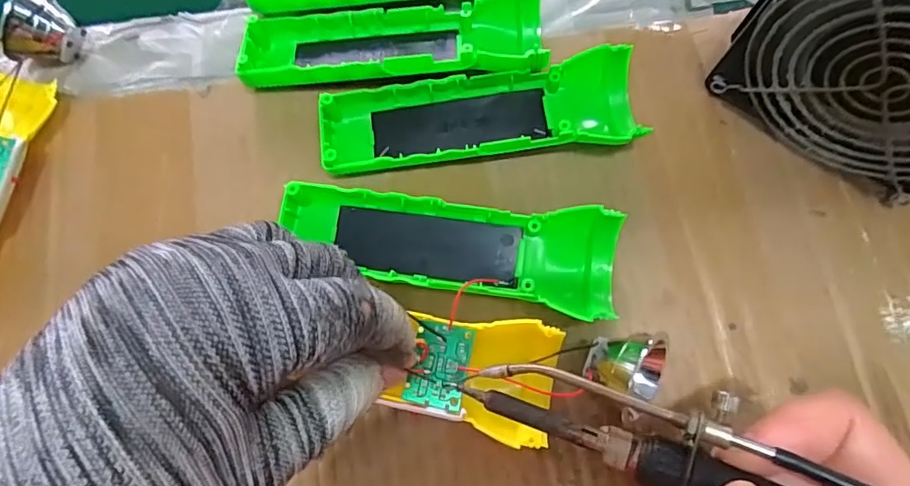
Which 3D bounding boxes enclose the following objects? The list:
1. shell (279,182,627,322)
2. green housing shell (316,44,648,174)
[{"bbox_3d":[-0.003,0.001,0.252,0.161,0.027,0.047,10,75,2],"label":"shell"},{"bbox_3d":[0.013,-0.065,0.270,0.161,0.026,0.050,-5,75,-2],"label":"green housing shell"}]

